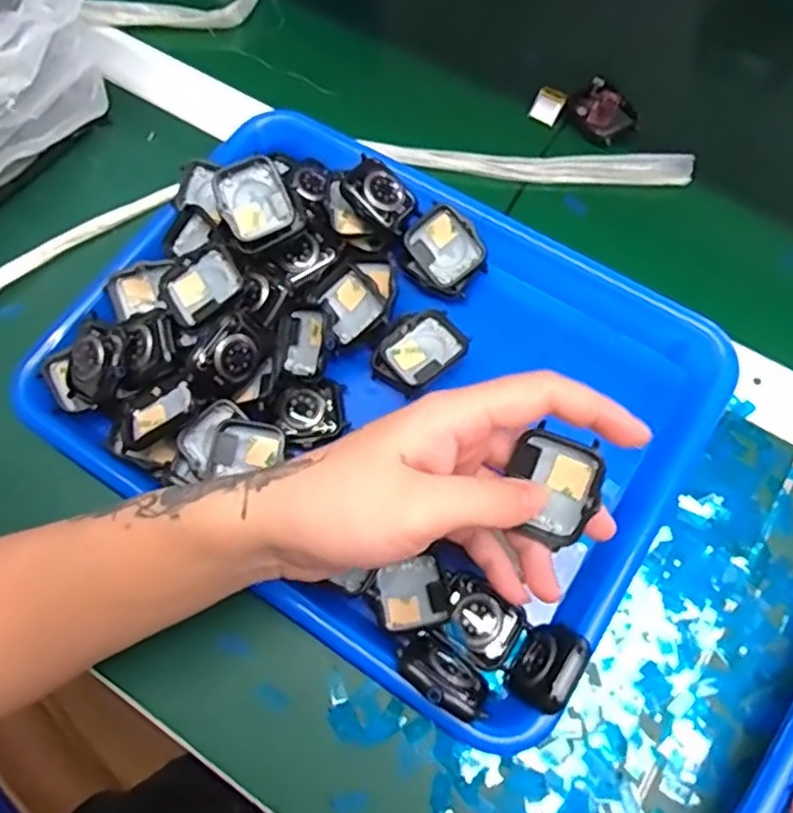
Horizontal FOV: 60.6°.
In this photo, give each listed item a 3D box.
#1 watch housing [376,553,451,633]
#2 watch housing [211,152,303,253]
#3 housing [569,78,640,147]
[{"bbox_3d":[0.009,0.095,0.339,0.034,0.010,0.032,-17,49,0],"label":"watch housing"},{"bbox_3d":[-0.081,-0.115,0.387,0.039,0.007,0.049,-29,94,-5],"label":"watch housing"},{"bbox_3d":[0.139,-0.198,0.457,0.036,0.011,0.041,-33,71,-10],"label":"housing"}]

